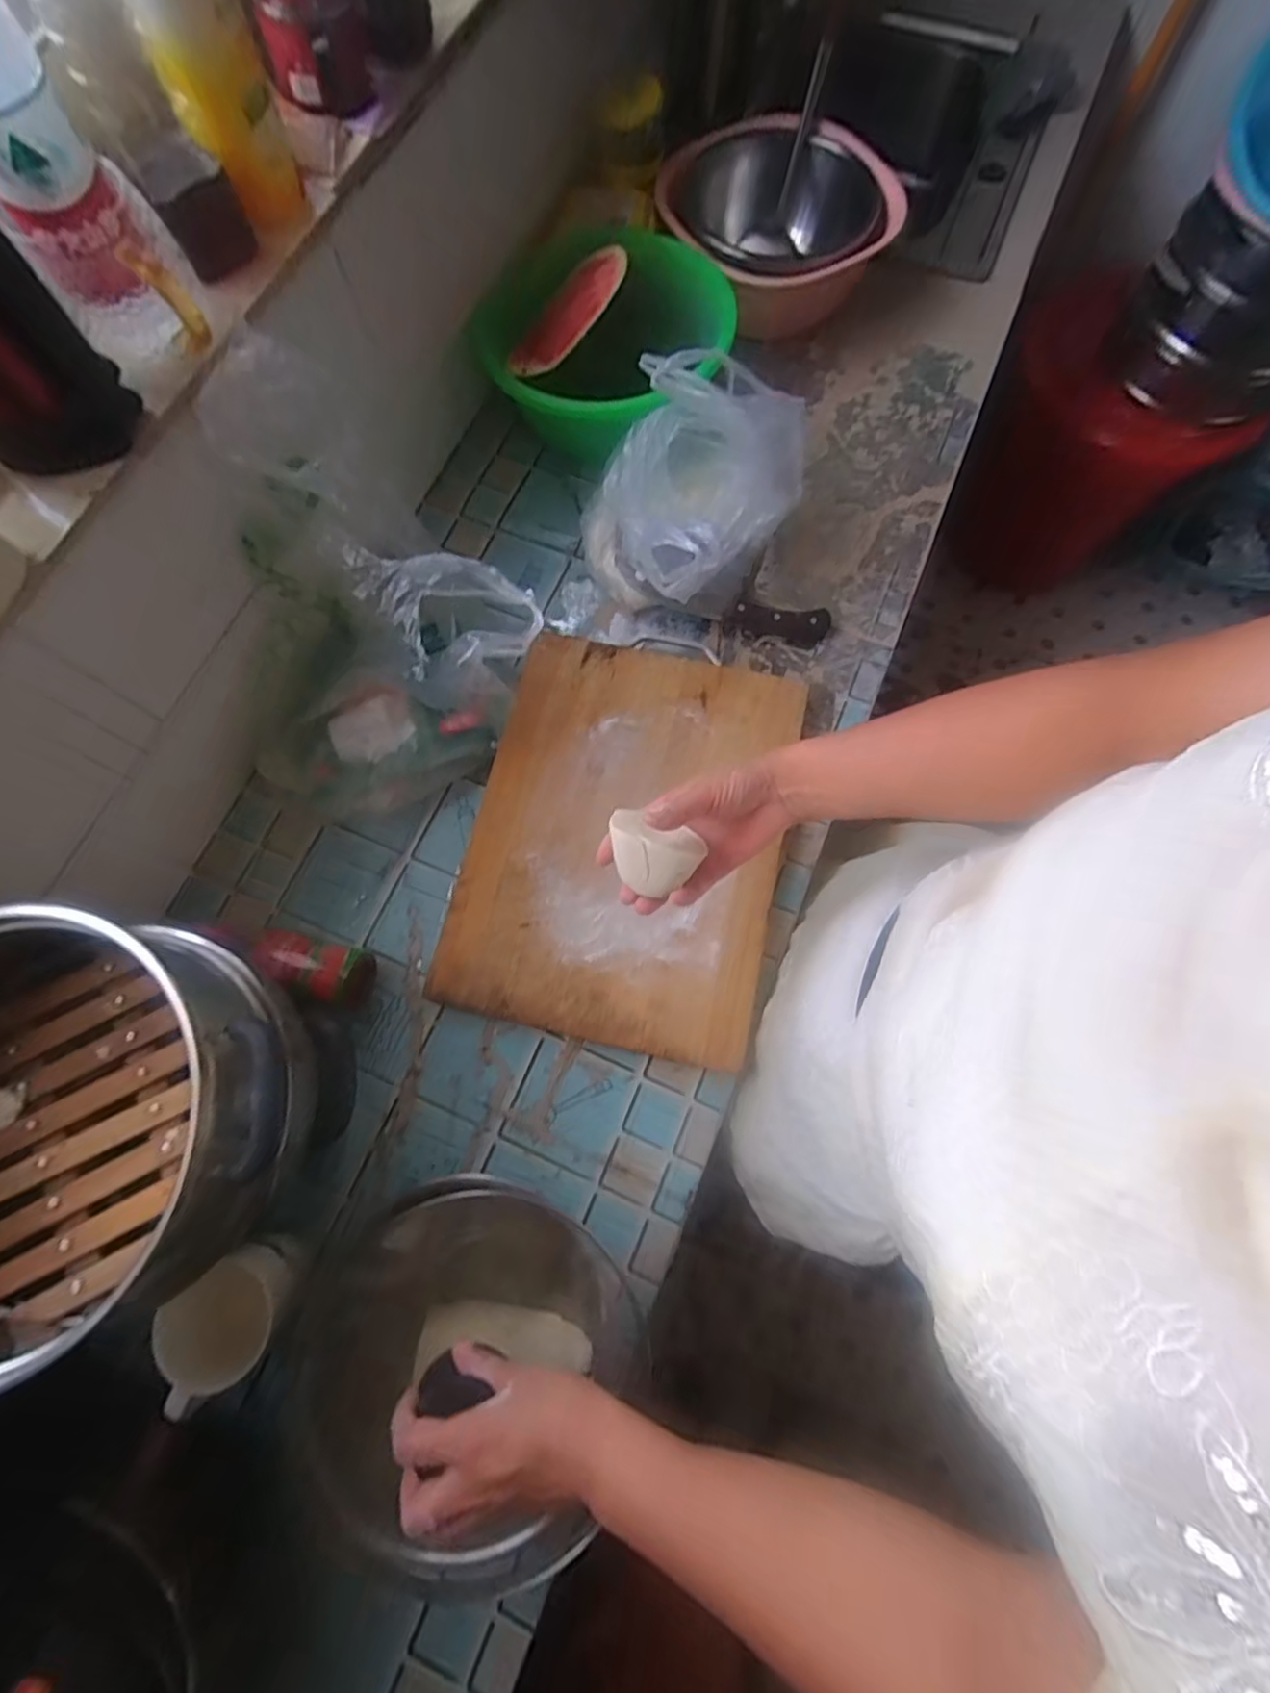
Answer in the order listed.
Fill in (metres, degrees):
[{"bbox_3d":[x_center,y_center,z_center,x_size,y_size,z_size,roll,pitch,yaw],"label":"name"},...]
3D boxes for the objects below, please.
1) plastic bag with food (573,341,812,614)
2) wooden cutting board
[{"bbox_3d":[0.061,-0.373,0.656,0.167,0.188,0.222,37,77,9],"label":"plastic bag with food"},{"bbox_3d":[-0.007,-0.014,0.637,0.292,0.031,0.393,12,75,3],"label":"wooden cutting board"}]

